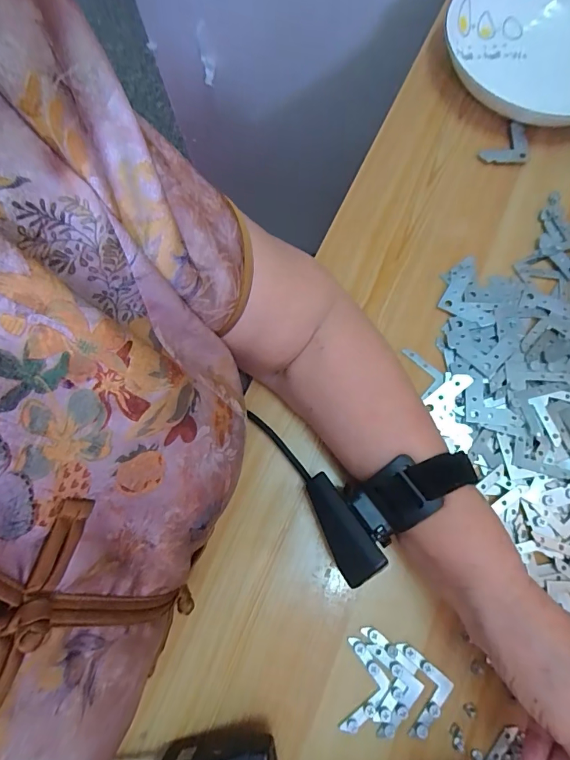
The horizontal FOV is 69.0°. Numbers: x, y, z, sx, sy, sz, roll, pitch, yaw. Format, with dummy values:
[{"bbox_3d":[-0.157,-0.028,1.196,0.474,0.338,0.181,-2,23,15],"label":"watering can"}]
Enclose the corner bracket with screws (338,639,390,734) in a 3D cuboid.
[{"bbox_3d":[0.053,0.201,0.271,0.029,0.004,0.052,8,74,2],"label":"corner bracket with screws"}]

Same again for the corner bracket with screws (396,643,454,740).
[{"bbox_3d":[0.084,0.204,0.273,0.042,0.004,0.040,40,78,10],"label":"corner bracket with screws"}]

